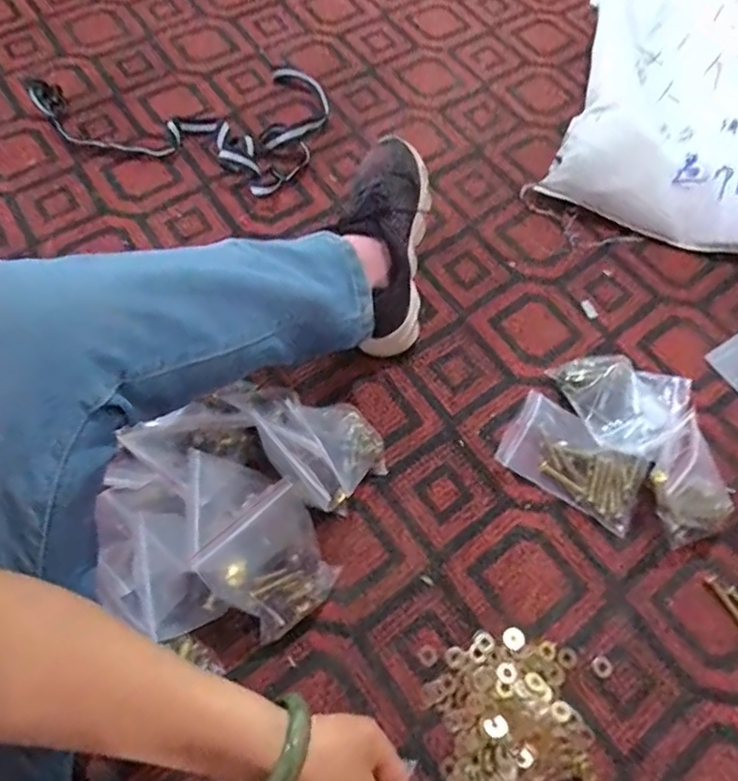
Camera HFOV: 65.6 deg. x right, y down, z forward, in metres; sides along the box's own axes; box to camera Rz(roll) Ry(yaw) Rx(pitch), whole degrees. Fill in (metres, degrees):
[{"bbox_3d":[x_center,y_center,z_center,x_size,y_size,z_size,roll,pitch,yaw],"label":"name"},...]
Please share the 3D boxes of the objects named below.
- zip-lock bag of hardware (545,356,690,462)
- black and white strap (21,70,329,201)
[{"bbox_3d":[0.259,0.016,0.612,0.134,0.069,0.118,28,66,11],"label":"zip-lock bag of hardware"},{"bbox_3d":[-0.268,-0.408,0.816,0.409,0.048,0.256,15,63,-2],"label":"black and white strap"}]

